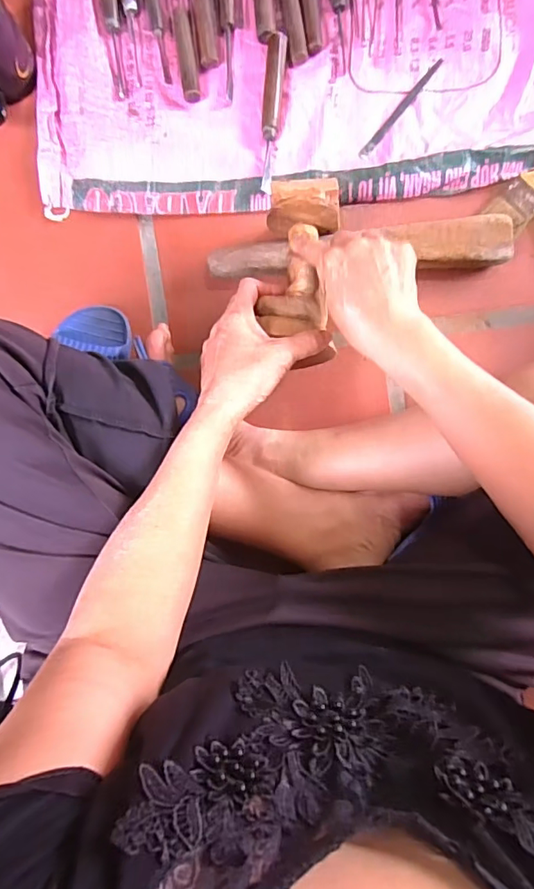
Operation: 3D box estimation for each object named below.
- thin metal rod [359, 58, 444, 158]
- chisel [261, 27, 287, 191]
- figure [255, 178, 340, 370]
[{"bbox_3d":[0.152,-0.385,0.584,0.010,0.004,0.136,40,92,-1],"label":"thin metal rod"},{"bbox_3d":[0.004,-0.371,0.574,0.020,0.014,0.168,6,92,0],"label":"chisel"},{"bbox_3d":[0.034,-0.175,0.519,0.073,0.060,0.175,4,77,0],"label":"figure"}]

